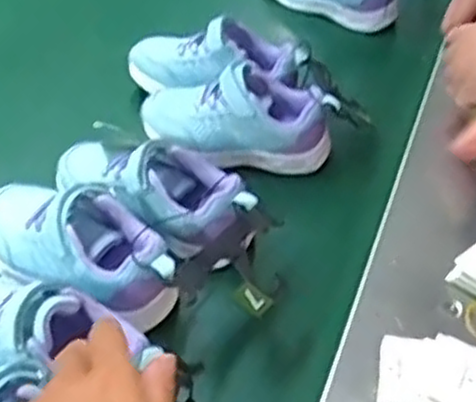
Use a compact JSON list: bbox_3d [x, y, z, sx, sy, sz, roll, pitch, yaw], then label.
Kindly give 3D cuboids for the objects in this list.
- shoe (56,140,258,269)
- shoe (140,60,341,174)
[{"bbox_3d":[-0.062,-0.007,0.589,0.180,0.066,0.079,27,53,22],"label":"shoe"},{"bbox_3d":[0.000,-0.074,0.653,0.162,0.070,0.061,3,48,2],"label":"shoe"}]

